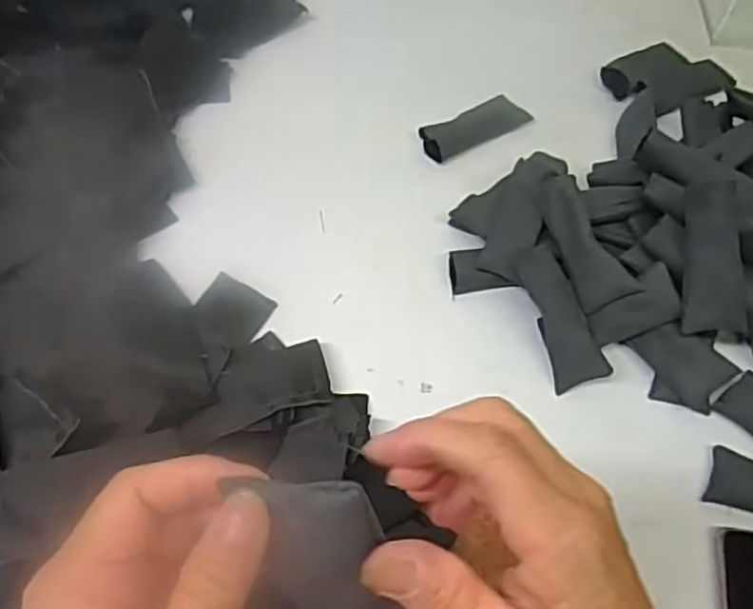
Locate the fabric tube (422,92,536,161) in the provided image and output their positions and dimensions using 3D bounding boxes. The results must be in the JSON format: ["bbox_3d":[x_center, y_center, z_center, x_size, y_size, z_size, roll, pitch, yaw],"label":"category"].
[{"bbox_3d":[0.091,-0.166,0.646,0.107,0.014,0.037,-29,64,-19],"label":"fabric tube"}]

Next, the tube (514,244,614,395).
[{"bbox_3d":[0.138,0.007,0.524,0.035,0.020,0.108,-17,79,-13],"label":"tube"}]

